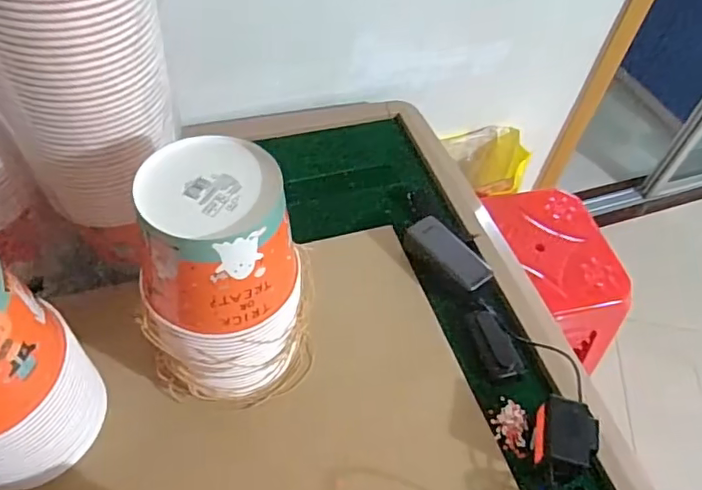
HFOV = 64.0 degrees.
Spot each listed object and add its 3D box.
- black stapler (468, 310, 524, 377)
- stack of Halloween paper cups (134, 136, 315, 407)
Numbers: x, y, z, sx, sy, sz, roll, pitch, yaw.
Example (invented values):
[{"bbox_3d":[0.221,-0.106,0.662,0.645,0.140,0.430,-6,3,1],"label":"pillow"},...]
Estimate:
[{"bbox_3d":[0.188,0.131,0.741,0.043,0.026,0.091,-12,54,-15],"label":"black stapler"},{"bbox_3d":[-0.128,0.043,0.601,0.170,0.281,0.145,2,52,-4],"label":"stack of Halloween paper cups"}]

